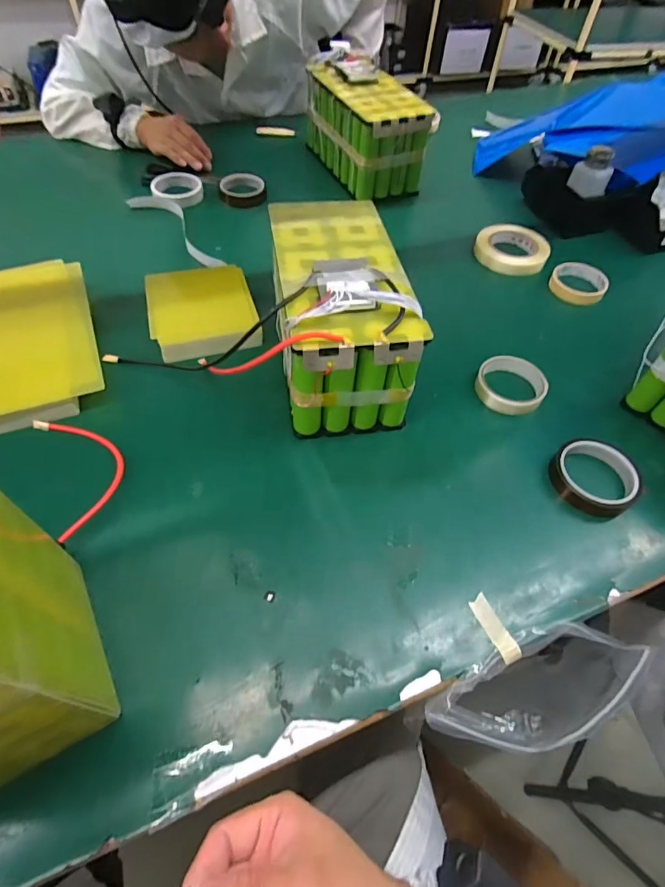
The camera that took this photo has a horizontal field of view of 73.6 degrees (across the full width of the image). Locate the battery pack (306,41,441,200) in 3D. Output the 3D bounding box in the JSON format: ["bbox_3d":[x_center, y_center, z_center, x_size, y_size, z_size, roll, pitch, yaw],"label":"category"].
[{"bbox_3d":[0.063,-0.622,0.876,0.131,0.152,0.265,-22,59,-18],"label":"battery pack"}]

